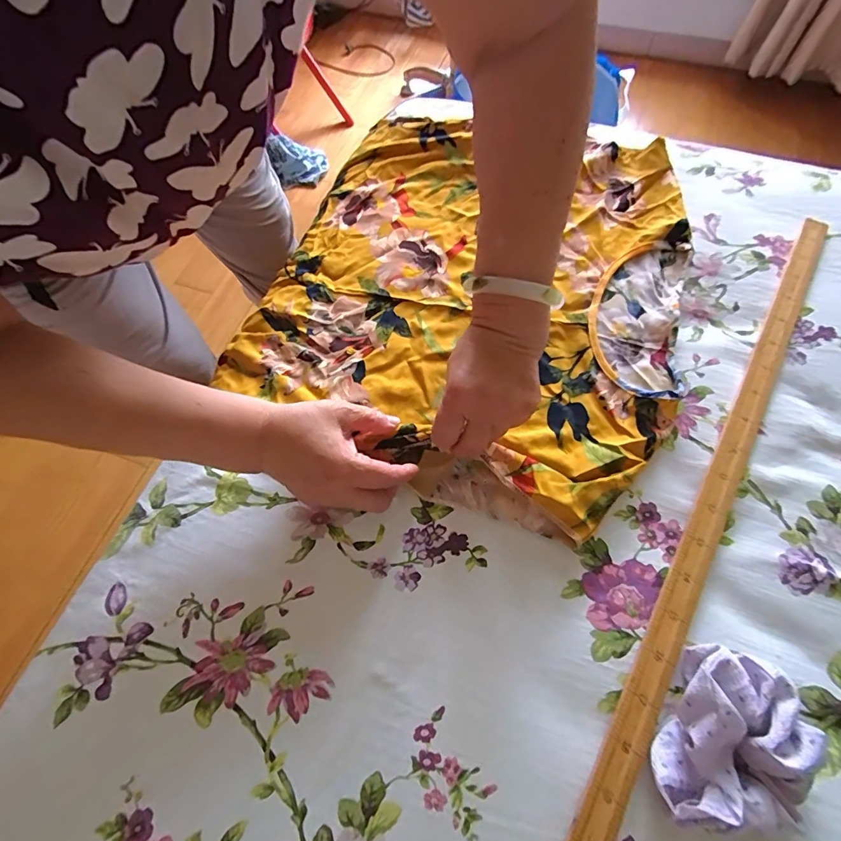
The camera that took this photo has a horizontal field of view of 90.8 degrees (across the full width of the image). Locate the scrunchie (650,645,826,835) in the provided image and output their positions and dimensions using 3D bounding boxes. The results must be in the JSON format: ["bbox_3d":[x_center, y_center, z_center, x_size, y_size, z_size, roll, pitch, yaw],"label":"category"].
[{"bbox_3d":[0.215,0.219,0.283,0.086,0.052,0.113,24,70,11],"label":"scrunchie"}]

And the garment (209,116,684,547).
[{"bbox_3d":[0.054,-0.163,0.467,0.435,0.036,0.486,19,69,10],"label":"garment"}]

